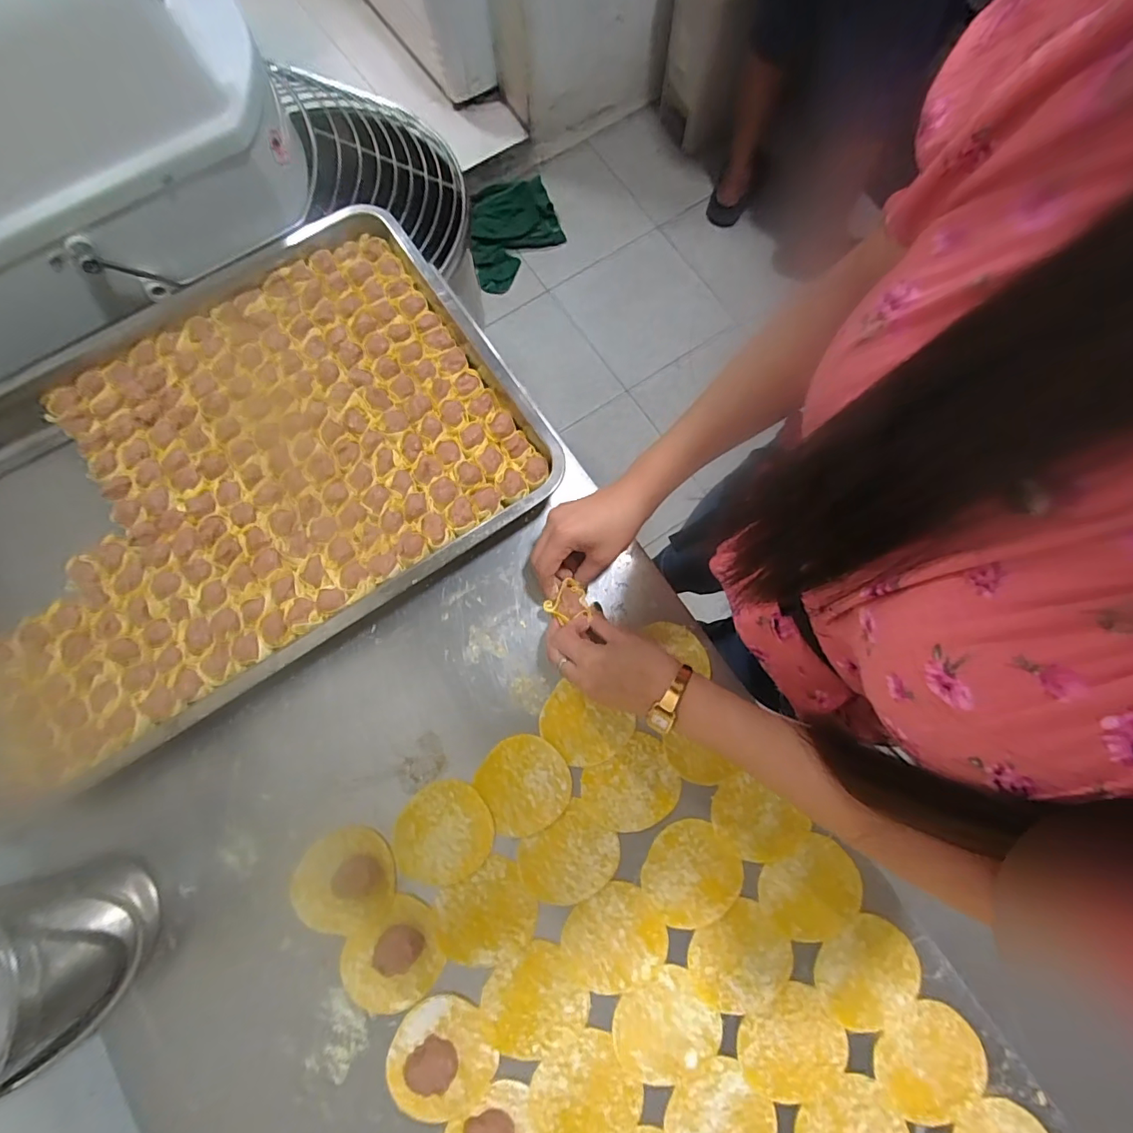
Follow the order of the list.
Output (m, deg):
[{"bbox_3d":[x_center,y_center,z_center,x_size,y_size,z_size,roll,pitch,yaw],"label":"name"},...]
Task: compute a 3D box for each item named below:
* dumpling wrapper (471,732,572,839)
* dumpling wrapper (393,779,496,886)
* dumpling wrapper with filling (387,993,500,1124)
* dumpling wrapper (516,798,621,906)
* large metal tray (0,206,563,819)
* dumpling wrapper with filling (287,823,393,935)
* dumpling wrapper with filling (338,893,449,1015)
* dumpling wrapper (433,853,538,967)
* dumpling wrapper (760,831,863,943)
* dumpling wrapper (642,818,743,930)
[{"bbox_3d":[-0.037,0.196,0.456,0.078,0.004,0.079,-28,78,-6],"label":"dumpling wrapper"},{"bbox_3d":[-0.109,0.236,0.444,0.079,0.004,0.089,41,80,9],"label":"dumpling wrapper"},{"bbox_3d":[-0.102,0.395,0.402,0.078,0.014,0.080,0,77,0],"label":"dumpling wrapper with filling"},{"bbox_3d":[0.002,0.255,0.440,0.085,0.004,0.068,-36,79,-8],"label":"dumpling wrapper"},{"bbox_3d":[-0.360,-0.068,0.490,0.637,0.056,0.397,-33,79,-7],"label":"large metal tray"},{"bbox_3d":[-0.192,0.270,0.430,0.088,0.016,0.077,-38,79,-8],"label":"dumpling wrapper with filling"},{"bbox_3d":[-0.143,0.327,0.416,0.088,0.015,0.072,-40,79,-8],"label":"dumpling wrapper with filling"},{"bbox_3d":[-0.069,0.299,0.432,0.081,0.005,0.072,-30,78,-6],"label":"dumpling wrapper"},{"bbox_3d":[0.211,0.278,0.434,0.086,0.004,0.070,-33,79,-7],"label":"dumpling wrapper"},{"bbox_3d":[0.108,0.268,0.441,0.081,0.004,0.078,0,77,0],"label":"dumpling wrapper"}]

